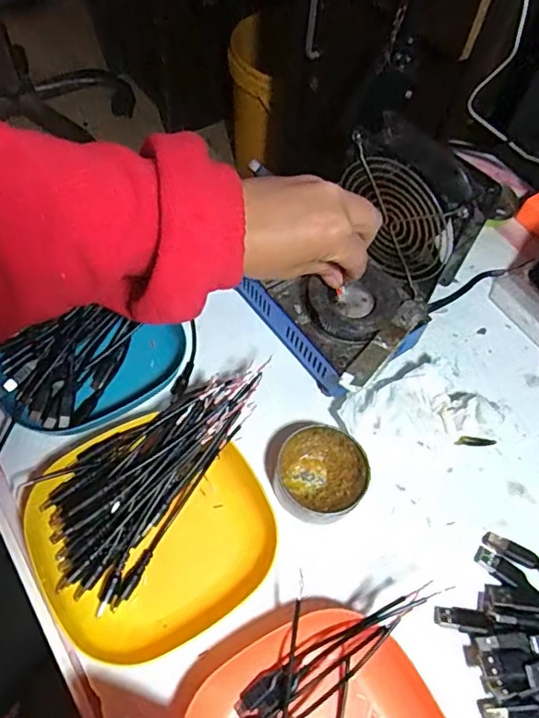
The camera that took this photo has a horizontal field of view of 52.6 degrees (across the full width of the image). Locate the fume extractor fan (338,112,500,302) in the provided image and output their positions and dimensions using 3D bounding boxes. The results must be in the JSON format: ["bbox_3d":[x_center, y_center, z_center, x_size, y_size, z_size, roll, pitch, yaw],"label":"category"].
[{"bbox_3d":[0.115,-0.124,0.462,0.117,0.124,0.051,41,63,19],"label":"fume extractor fan"}]

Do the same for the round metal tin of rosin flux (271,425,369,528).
[{"bbox_3d":[0.036,0.080,0.383,0.062,0.023,0.061,2,58,-3],"label":"round metal tin of rosin flux"}]

